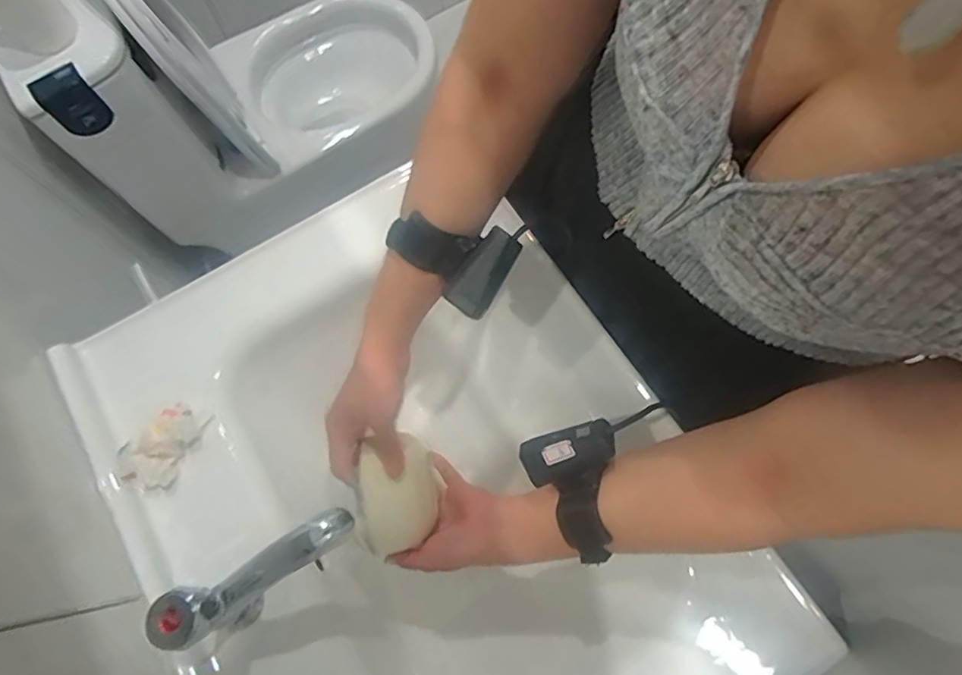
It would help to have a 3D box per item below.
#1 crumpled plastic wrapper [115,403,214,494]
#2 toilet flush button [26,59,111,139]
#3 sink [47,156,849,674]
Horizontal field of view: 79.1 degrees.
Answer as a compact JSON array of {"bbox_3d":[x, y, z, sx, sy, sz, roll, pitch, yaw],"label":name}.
[{"bbox_3d":[-0.294,0.101,0.535,0.049,0.019,0.080,21,74,9],"label":"crumpled plastic wrapper"},{"bbox_3d":[-0.562,-0.324,0.805,0.065,0.081,0.038,-40,75,-11],"label":"toilet flush button"},{"bbox_3d":[-0.058,0.153,0.573,0.464,0.137,0.595,-31,74,-8],"label":"sink"}]

